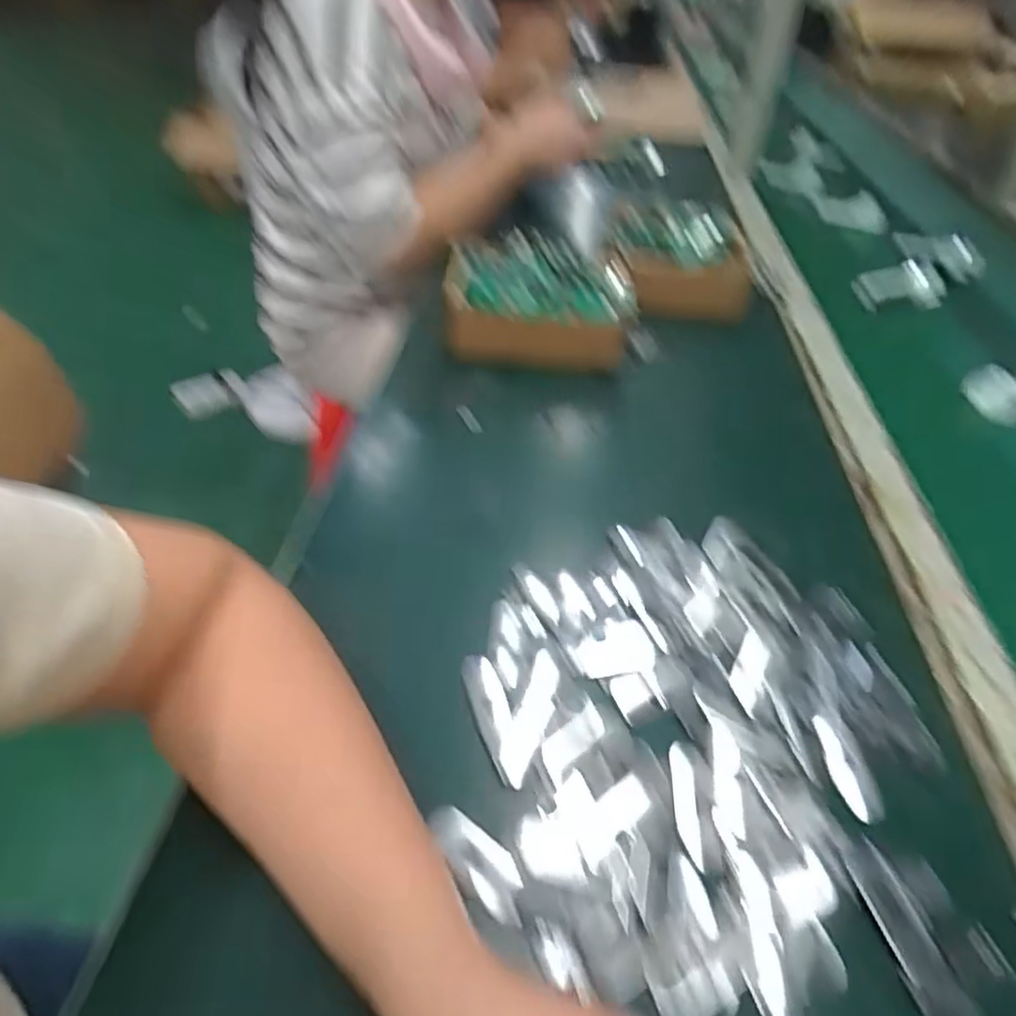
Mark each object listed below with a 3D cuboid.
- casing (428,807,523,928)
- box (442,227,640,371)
[{"bbox_3d":[-0.014,0.161,0.305,0.021,0.015,0.057,-31,52,-32],"label":"casing"},{"bbox_3d":[0.031,-0.202,0.664,0.177,0.093,0.109,5,43,-1],"label":"box"}]

